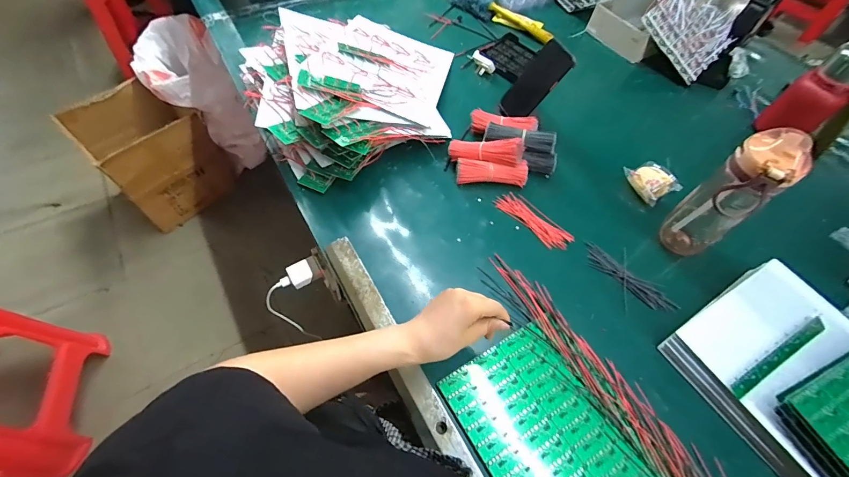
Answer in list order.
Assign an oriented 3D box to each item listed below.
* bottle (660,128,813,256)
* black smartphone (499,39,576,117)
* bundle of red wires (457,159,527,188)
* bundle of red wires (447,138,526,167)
[{"bbox_3d":[0.412,-0.048,0.518,0.059,0.214,0.074,-33,65,-22],"label":"bottle"},{"bbox_3d":[0.204,-0.288,0.692,0.008,0.146,0.071,-8,58,-47],"label":"black smartphone"},{"bbox_3d":[0.115,-0.112,0.639,0.121,0.035,0.038,3,57,-2],"label":"bundle of red wires"},{"bbox_3d":[0.105,-0.152,0.633,0.126,0.038,0.039,12,58,4],"label":"bundle of red wires"}]

